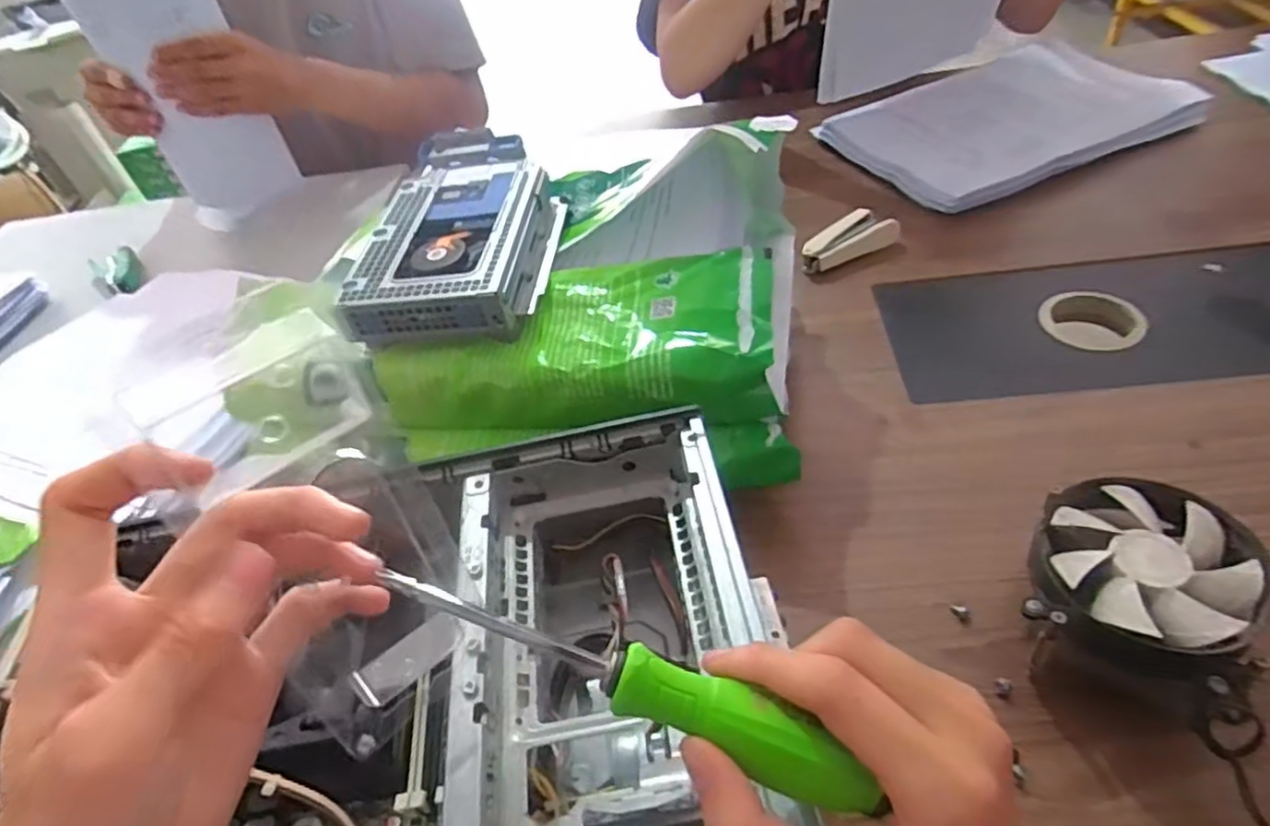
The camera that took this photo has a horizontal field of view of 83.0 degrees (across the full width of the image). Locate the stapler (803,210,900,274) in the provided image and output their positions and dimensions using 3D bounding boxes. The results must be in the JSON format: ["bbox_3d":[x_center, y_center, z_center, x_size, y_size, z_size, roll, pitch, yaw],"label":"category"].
[{"bbox_3d":[0.189,-0.158,0.658,0.093,0.024,0.048,-21,43,-15],"label":"stapler"}]

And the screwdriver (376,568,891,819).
[{"bbox_3d":[-0.004,0.086,0.231,0.167,0.018,0.020,21,47,7],"label":"screwdriver"}]

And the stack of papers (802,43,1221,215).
[{"bbox_3d":[0.413,-0.332,0.804,0.378,0.021,0.237,-23,46,-15],"label":"stack of papers"}]

